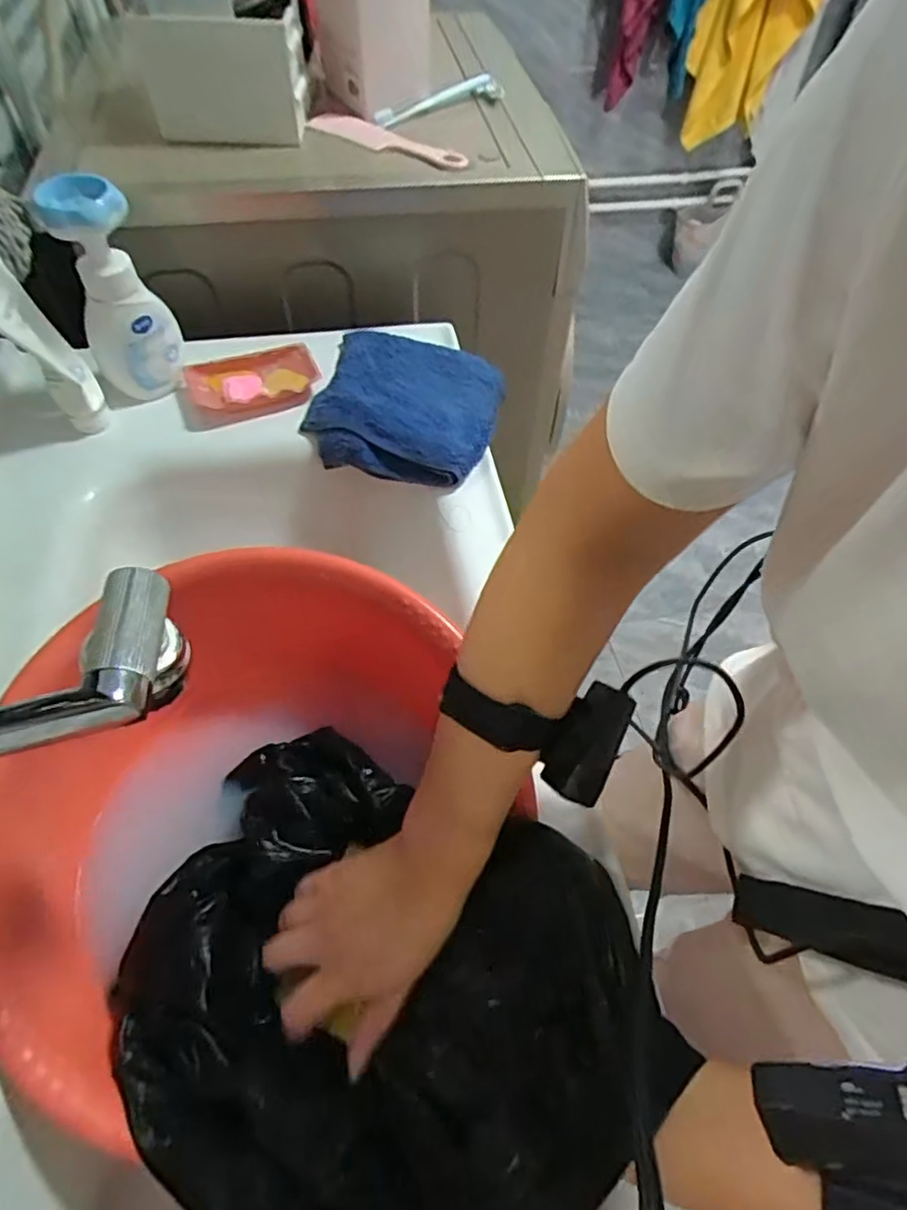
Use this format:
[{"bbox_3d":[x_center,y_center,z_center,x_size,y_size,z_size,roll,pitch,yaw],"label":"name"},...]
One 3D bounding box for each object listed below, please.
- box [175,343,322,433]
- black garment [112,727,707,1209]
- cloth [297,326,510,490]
[{"bbox_3d":[-0.214,-0.231,0.686,0.145,0.032,0.086,-21,58,-16],"label":"box"},{"bbox_3d":[-0.057,0.221,0.384,0.312,0.099,0.252,27,61,17],"label":"black garment"},{"bbox_3d":[-0.047,-0.207,0.675,0.190,0.043,0.183,17,56,9],"label":"cloth"}]

